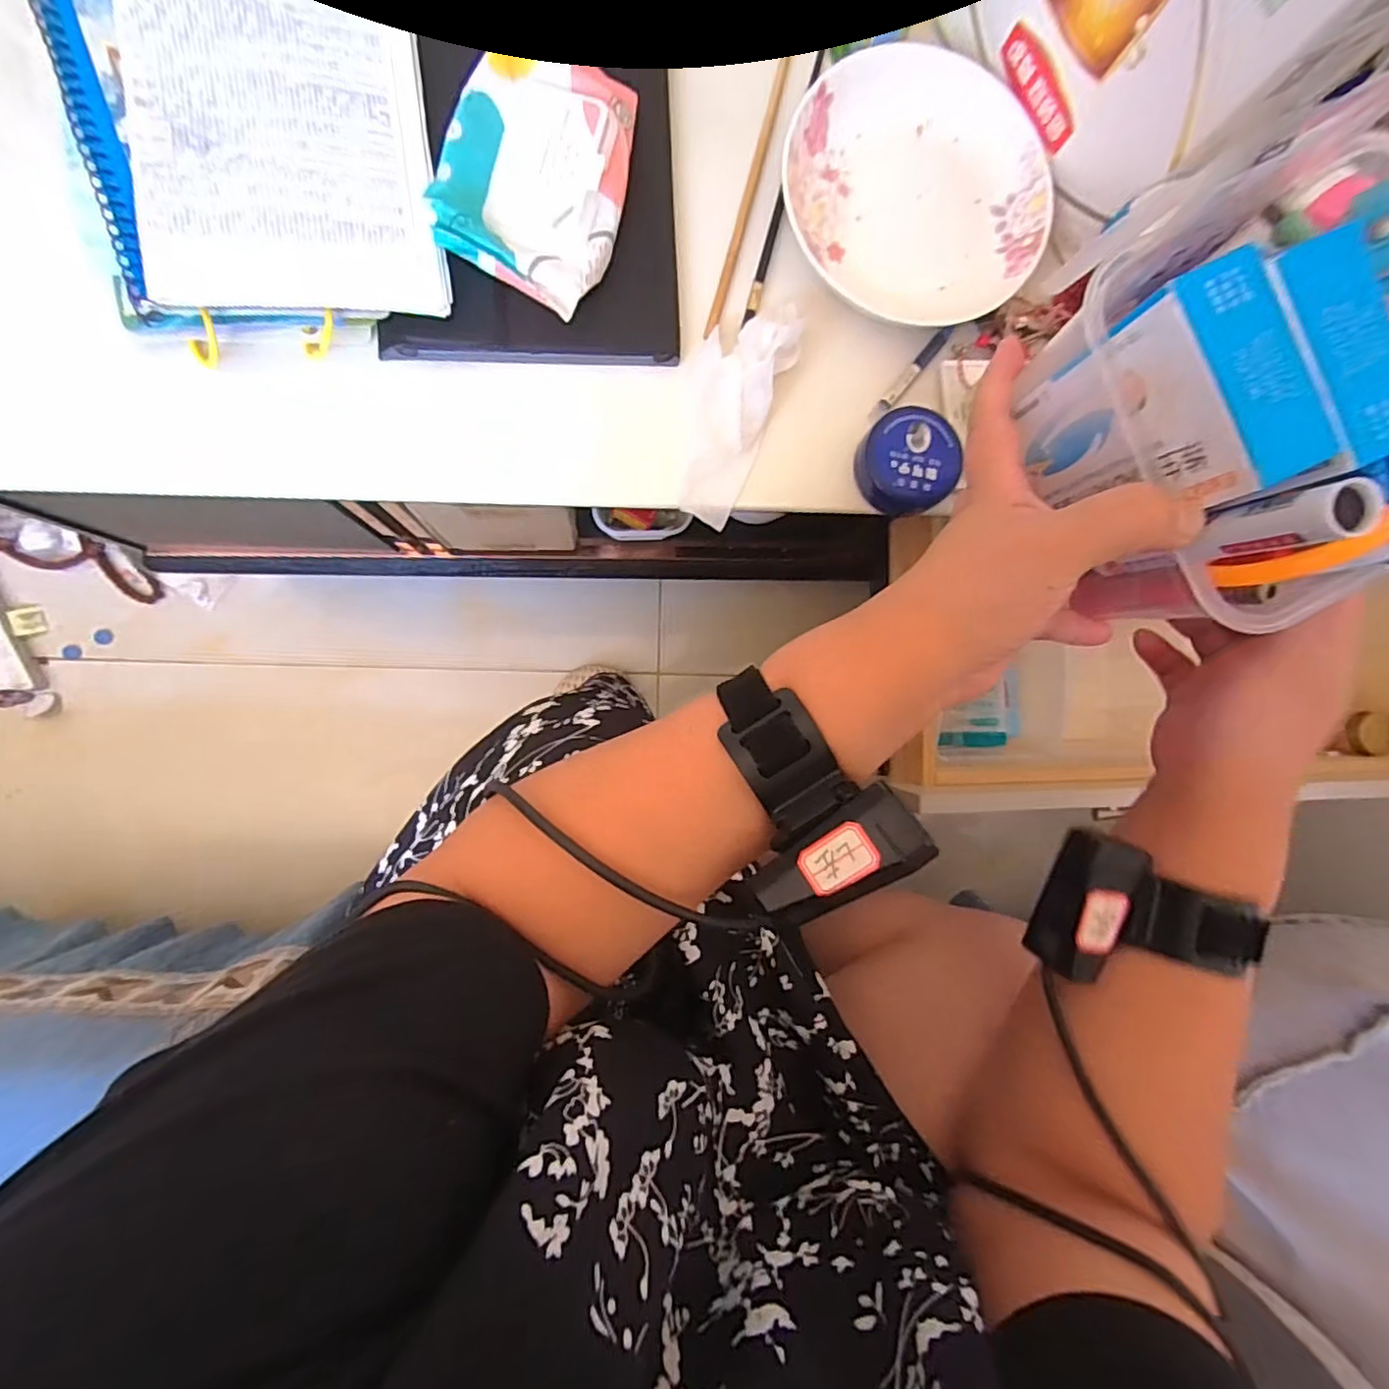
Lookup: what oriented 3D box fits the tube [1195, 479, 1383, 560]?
[{"bbox_3d":[0.189,-0.054,0.201,0.015,0.043,0.017,5,89,-7],"label":"tube"}]

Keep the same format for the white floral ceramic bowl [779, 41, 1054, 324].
[{"bbox_3d":[0.152,-0.340,0.422,0.161,0.026,0.178,-43,94,-6],"label":"white floral ceramic bowl"}]

